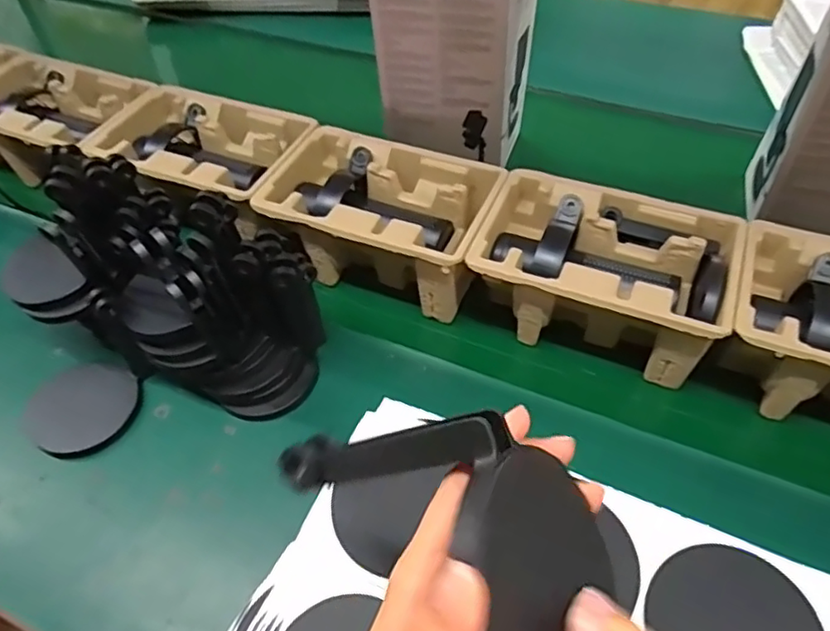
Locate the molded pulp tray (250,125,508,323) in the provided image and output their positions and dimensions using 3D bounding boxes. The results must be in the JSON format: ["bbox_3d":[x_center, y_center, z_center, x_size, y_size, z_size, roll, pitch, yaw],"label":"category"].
[{"bbox_3d":[-0.035,-0.102,0.650,0.228,0.096,0.148,19,53,15],"label":"molded pulp tray"}]

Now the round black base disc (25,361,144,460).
[{"bbox_3d":[-0.318,0.088,0.584,0.106,0.006,0.095,21,58,16],"label":"round black base disc"}]

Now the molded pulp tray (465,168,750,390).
[{"bbox_3d":[0.174,-0.039,0.586,0.225,0.097,0.142,19,53,15],"label":"molded pulp tray"}]

